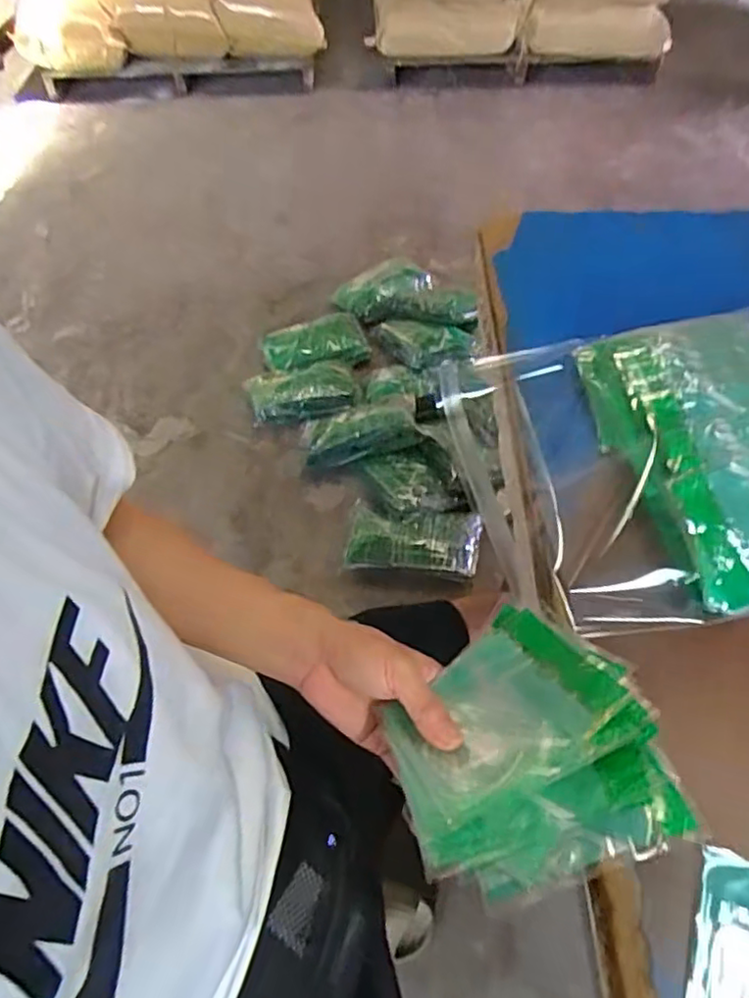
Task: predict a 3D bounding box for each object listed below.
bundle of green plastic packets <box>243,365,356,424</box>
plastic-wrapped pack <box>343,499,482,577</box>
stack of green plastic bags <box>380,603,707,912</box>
[{"bbox_3d":[-0.188,-0.271,1.608,0.288,0.066,0.175,-4,55,-1],"label":"bundle of green plastic packets"},{"bbox_3d":[0.081,0.086,1.332,0.276,0.067,0.155,9,56,7],"label":"plastic-wrapped pack"},{"bbox_3d":[0.090,0.148,0.396,0.154,0.057,0.162,-14,56,-8],"label":"stack of green plastic bags"}]

